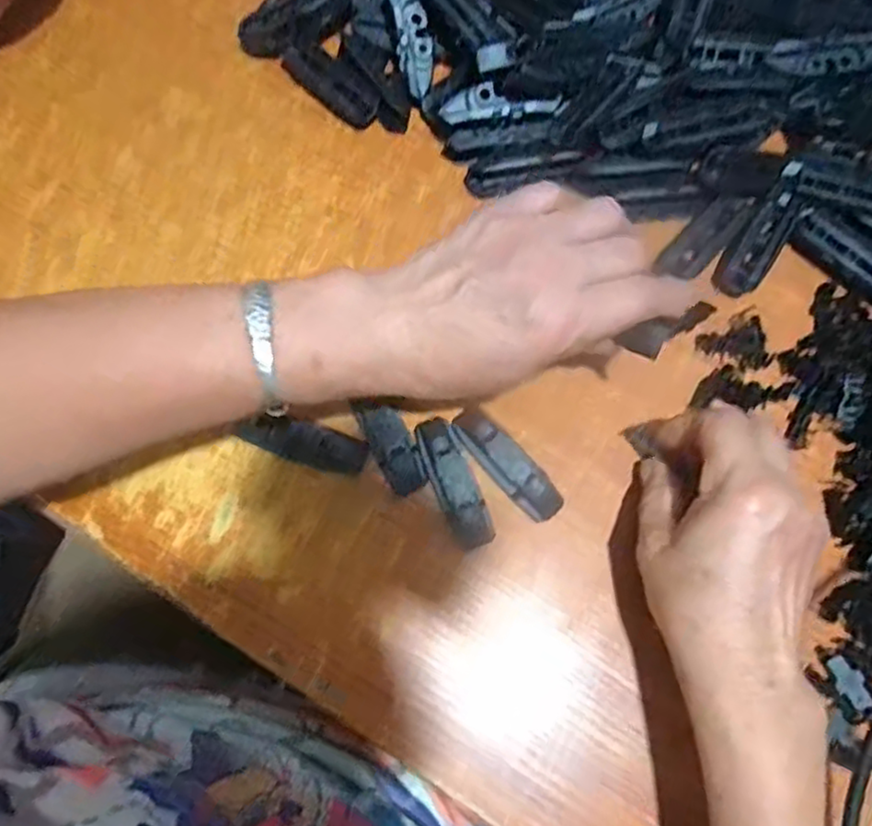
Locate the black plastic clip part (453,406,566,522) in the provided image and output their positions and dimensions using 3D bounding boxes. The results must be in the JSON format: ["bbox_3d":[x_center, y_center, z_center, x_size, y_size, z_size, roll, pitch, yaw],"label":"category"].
[{"bbox_3d":[0.038,0.027,0.366,0.021,0.019,0.072,-42,81,-10],"label":"black plastic clip part"}]

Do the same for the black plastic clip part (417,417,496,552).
[{"bbox_3d":[0.009,0.037,0.363,0.022,0.020,0.073,-23,78,-7],"label":"black plastic clip part"}]

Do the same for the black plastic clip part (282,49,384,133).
[{"bbox_3d":[-0.064,-0.205,0.421,0.024,0.016,0.070,-44,81,-11],"label":"black plastic clip part"}]

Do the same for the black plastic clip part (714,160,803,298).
[{"bbox_3d":[0.192,-0.107,0.392,0.025,0.006,0.092,34,78,6],"label":"black plastic clip part"}]

